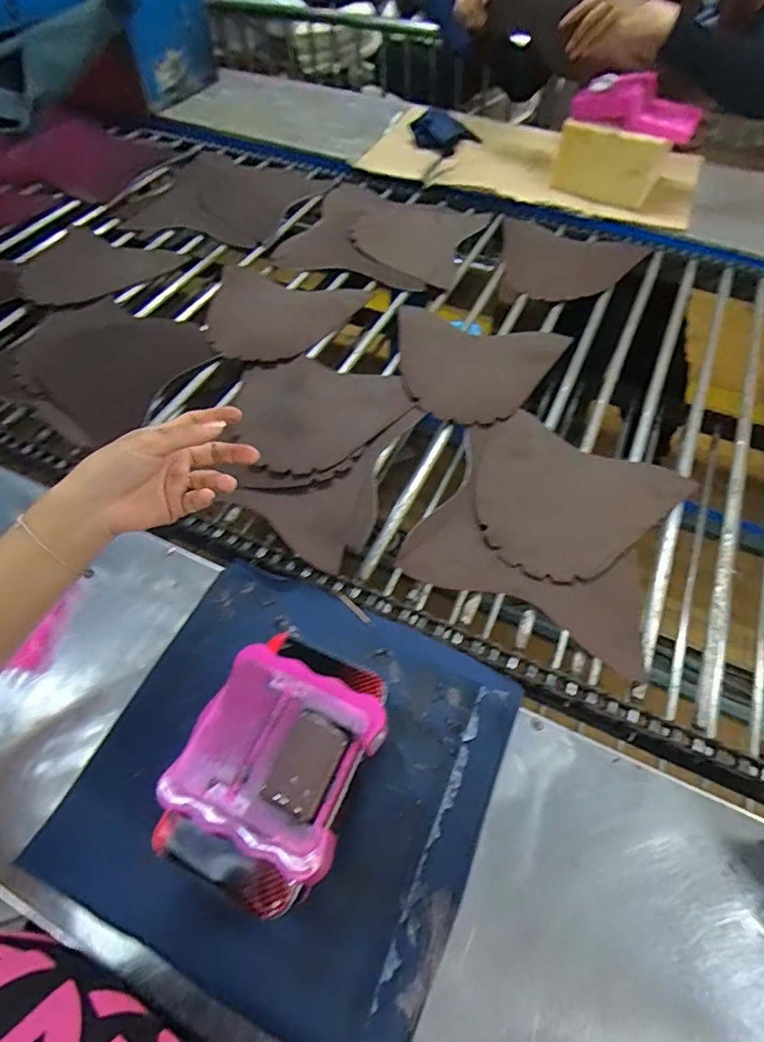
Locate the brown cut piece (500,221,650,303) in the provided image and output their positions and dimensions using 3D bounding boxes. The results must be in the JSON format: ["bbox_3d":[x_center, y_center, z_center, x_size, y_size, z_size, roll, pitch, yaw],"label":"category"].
[{"bbox_3d":[0.326,-0.440,0.906,0.240,0.011,0.236,7,57,5],"label":"brown cut piece"}]

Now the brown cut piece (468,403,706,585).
[{"bbox_3d":[0.207,-0.029,0.618,0.235,0.011,0.212,29,59,18],"label":"brown cut piece"}]

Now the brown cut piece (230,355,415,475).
[{"bbox_3d":[-0.097,-0.157,0.695,0.198,0.034,0.215,0,57,0],"label":"brown cut piece"}]

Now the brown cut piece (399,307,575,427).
[{"bbox_3d":[0.139,-0.215,0.735,0.235,0.035,0.204,6,57,4],"label":"brown cut piece"}]

